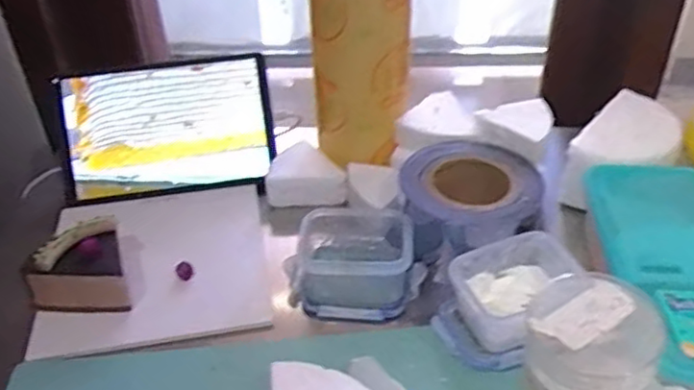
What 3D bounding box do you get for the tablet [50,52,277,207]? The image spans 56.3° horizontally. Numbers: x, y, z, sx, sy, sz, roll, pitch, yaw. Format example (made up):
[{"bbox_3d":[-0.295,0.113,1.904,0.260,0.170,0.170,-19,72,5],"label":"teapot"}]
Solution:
[{"bbox_3d":[-0.205,-0.076,0.744,0.234,0.146,0.016,-7,7,-7],"label":"tablet"}]

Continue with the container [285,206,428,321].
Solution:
[{"bbox_3d":[0.007,0.064,0.619,0.126,0.056,0.099,-3,38,-2],"label":"container"}]

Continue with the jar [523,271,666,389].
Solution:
[{"bbox_3d":[0.178,0.127,0.481,0.086,0.112,0.084,-1,38,1],"label":"jar"}]

